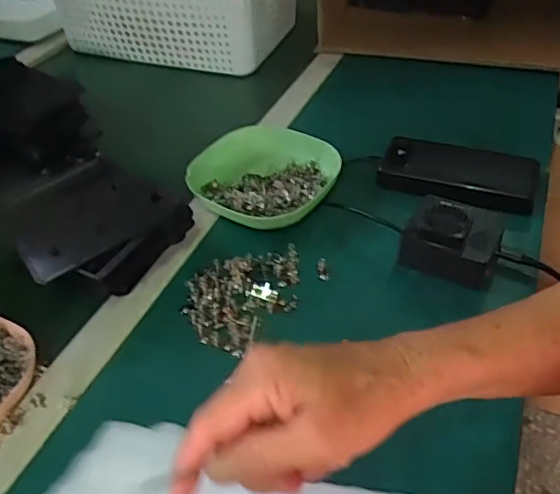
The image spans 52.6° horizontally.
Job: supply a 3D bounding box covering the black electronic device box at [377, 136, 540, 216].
[{"bbox_3d":[0.184,-0.079,0.590,0.153,0.031,0.068,15,45,17],"label":"black electronic device box"}]

